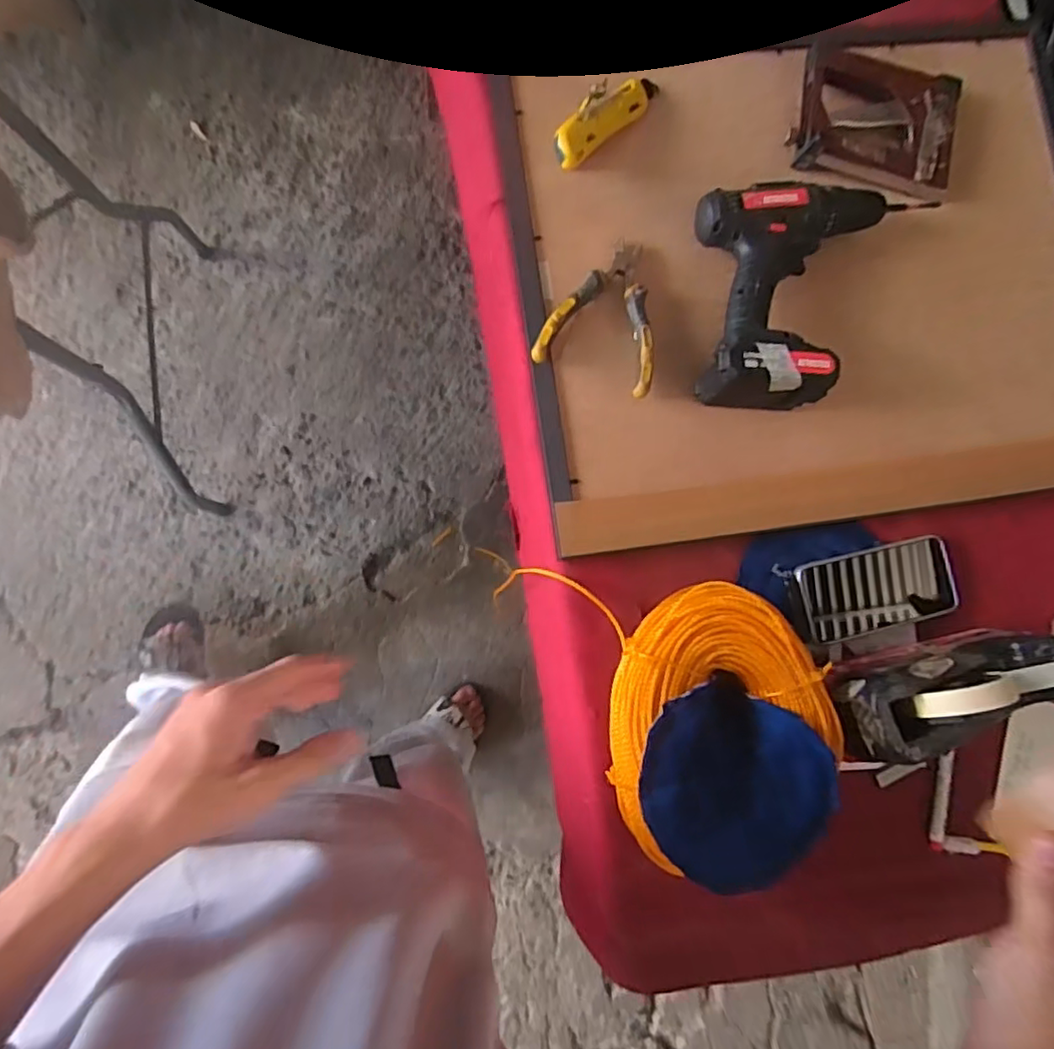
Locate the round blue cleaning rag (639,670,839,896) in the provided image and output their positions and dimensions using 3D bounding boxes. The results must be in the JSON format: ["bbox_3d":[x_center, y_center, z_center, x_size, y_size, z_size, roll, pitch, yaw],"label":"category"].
[{"bbox_3d":[0.156,0.196,0.473,0.133,0.038,0.140,1,84,-5],"label":"round blue cleaning rag"}]

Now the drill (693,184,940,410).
[{"bbox_3d":[0.270,-0.219,0.578,0.220,0.072,0.222,3,84,-5],"label":"drill"}]

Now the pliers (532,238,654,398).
[{"bbox_3d":[0.078,-0.203,0.576,0.107,0.025,0.147,19,82,-3],"label":"pliers"}]

